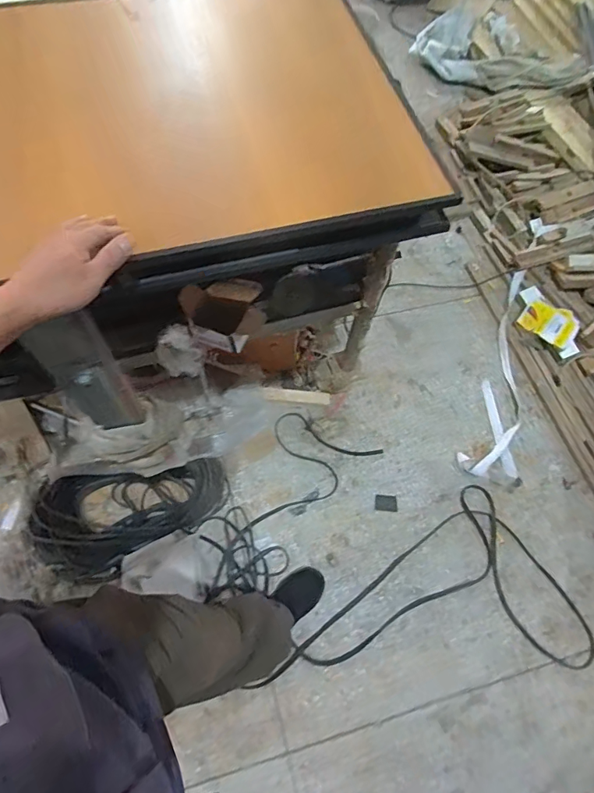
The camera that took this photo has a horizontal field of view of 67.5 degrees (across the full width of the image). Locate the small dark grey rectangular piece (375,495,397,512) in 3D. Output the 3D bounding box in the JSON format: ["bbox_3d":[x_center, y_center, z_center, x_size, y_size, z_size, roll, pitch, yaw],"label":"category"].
[{"bbox_3d":[0.285,0.343,1.425,0.068,0.004,0.049,6,68,1],"label":"small dark grey rectangular piece"}]

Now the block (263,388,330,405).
[{"bbox_3d":[-0.001,0.001,1.529,0.228,0.027,0.036,4,68,0],"label":"block"}]

